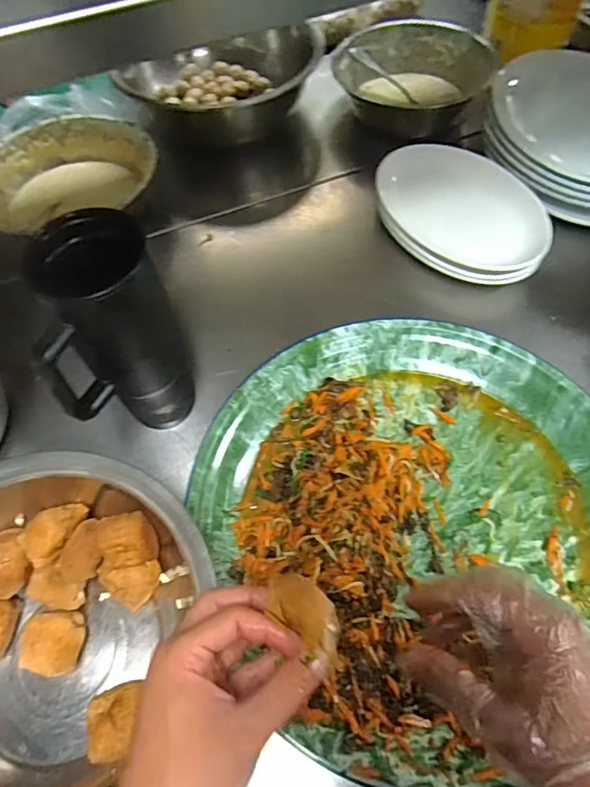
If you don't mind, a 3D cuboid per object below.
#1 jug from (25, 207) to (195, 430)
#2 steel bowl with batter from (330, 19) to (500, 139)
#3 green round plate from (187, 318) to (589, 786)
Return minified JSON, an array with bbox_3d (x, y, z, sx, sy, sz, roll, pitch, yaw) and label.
[{"bbox_3d":[-0.164,-0.042,0.494,0.115,0.228,0.097,-24,61,-11],"label":"jug"},{"bbox_3d":[0.200,-0.540,0.874,0.244,0.081,0.207,19,62,14],"label":"steel bowl with batter"},{"bbox_3d":[0.122,0.106,0.506,0.420,0.050,0.426,-29,62,-13],"label":"green round plate"}]

